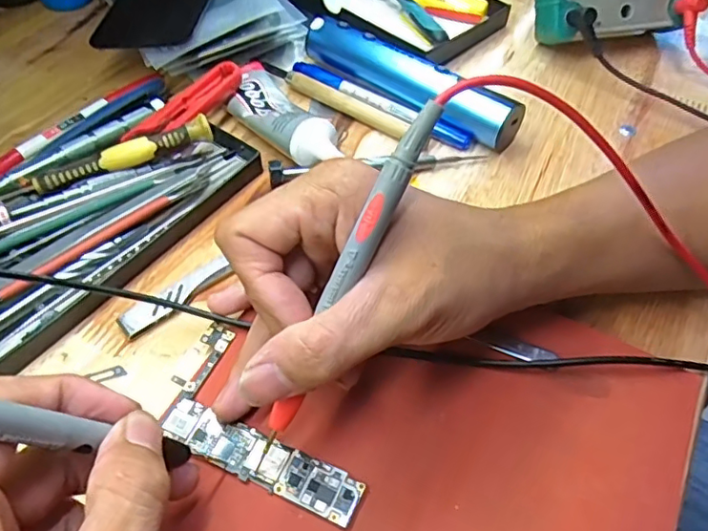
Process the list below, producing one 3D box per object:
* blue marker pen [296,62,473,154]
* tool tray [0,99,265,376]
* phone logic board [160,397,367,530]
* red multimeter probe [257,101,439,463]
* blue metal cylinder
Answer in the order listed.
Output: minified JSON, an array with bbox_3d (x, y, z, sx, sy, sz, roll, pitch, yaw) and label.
[{"bbox_3d":[0.015,-0.104,0.362,0.131,0.008,0.012,30,57,18],"label":"blue marker pen"},{"bbox_3d":[-0.141,-0.031,0.298,0.093,0.028,0.170,33,58,20],"label":"tool tray"},{"bbox_3d":[-0.037,0.075,0.222,0.083,0.004,0.019,21,55,14],"label":"phone logic board"},{"bbox_3d":[-0.006,0.011,0.201,0.008,0.145,0.011,32,19,20],"label":"red multimeter probe"},{"bbox_3d":[0.032,-0.118,0.360,0.155,0.027,0.021,34,59,21],"label":"blue metal cylinder"}]

